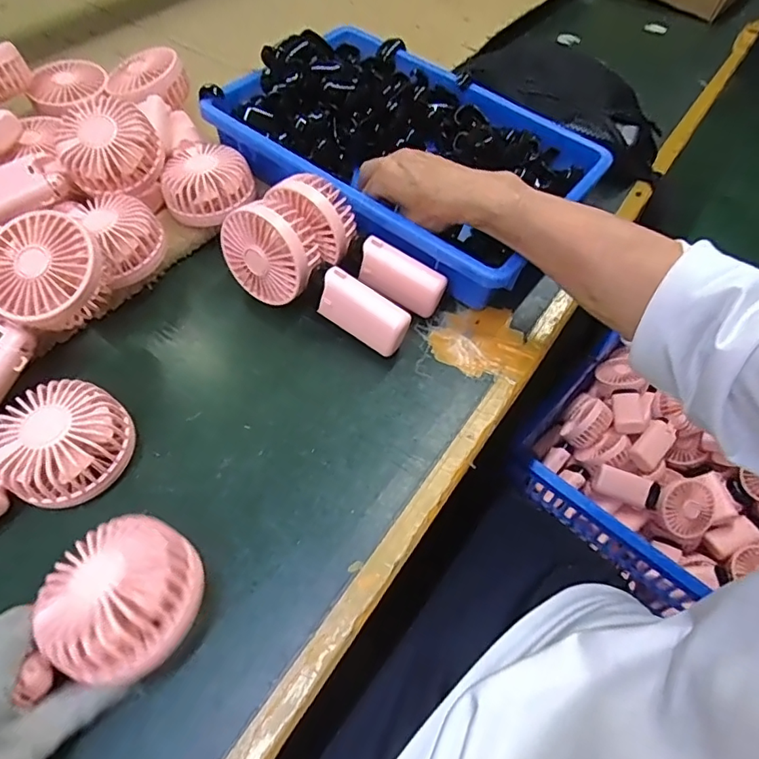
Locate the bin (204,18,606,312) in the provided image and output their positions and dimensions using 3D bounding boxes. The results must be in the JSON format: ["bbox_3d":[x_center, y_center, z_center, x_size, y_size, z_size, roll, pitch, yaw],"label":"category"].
[{"bbox_3d":[0.031,-0.243,0.541,0.352,0.075,0.242,35,60,17],"label":"bin"}]

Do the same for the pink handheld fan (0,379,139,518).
[{"bbox_3d":[-0.265,0.065,0.357,0.180,0.043,0.079,-26,62,-21],"label":"pink handheld fan"}]

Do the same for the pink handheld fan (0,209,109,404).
[{"bbox_3d":[-0.280,-0.042,0.402,0.090,0.045,0.183,30,86,15],"label":"pink handheld fan"}]

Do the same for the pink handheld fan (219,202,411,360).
[{"bbox_3d":[-0.053,-0.091,0.458,0.182,0.087,0.066,34,59,17],"label":"pink handheld fan"}]

